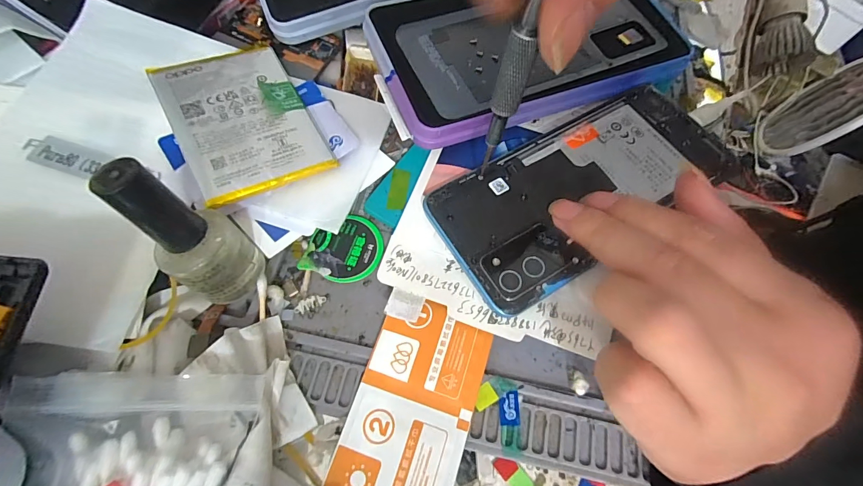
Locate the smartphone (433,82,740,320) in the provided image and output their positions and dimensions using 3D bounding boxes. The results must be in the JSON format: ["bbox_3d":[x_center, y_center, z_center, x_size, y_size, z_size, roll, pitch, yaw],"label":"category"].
[{"bbox_3d":[0.077,-0.032,0.200,0.157,0.004,0.073,-32,69,-15],"label":"smartphone"}]

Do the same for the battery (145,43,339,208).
[{"bbox_3d":[-0.098,-0.065,0.196,0.063,0.004,0.088,-26,75,-21],"label":"battery"}]

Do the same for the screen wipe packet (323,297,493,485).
[{"bbox_3d":[-0.009,0.072,0.161,0.049,0.007,0.090,16,66,7],"label":"screen wipe packet"}]

